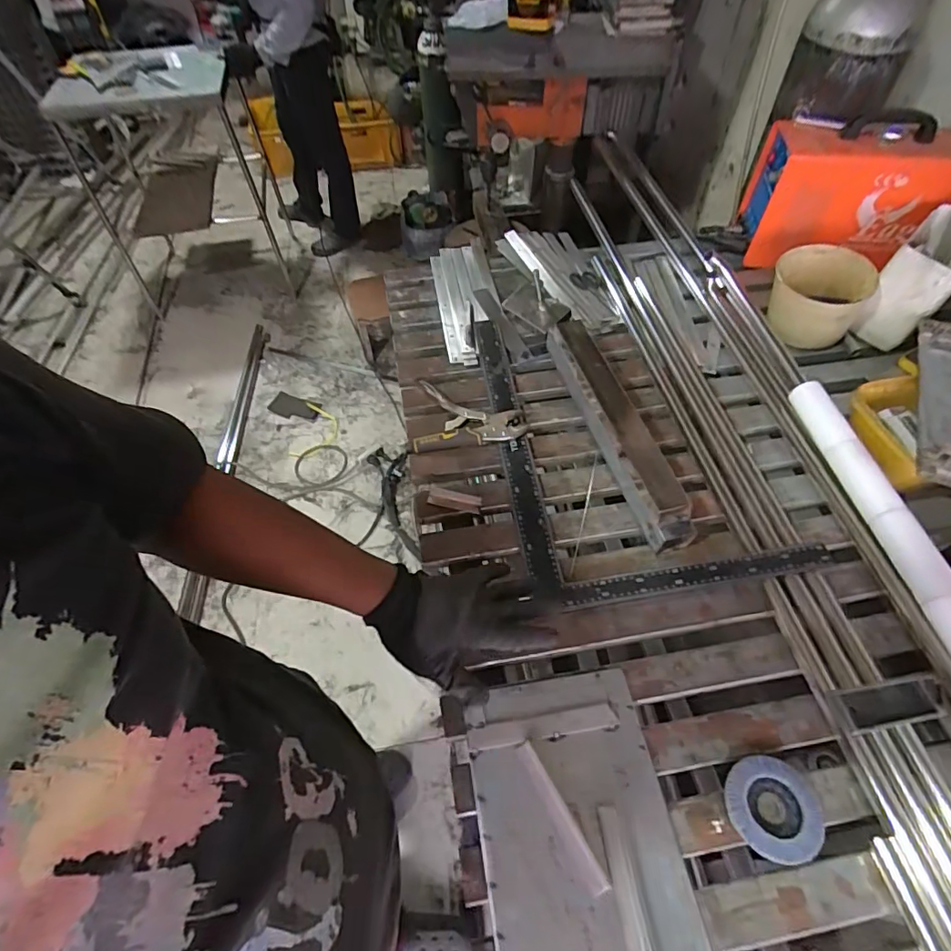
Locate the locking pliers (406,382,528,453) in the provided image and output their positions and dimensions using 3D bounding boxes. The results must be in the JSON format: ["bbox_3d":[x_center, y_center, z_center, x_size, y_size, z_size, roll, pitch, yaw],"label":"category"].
[{"bbox_3d":[-0.014,-0.109,0.911,0.186,0.028,0.144,-2,54,1],"label":"locking pliers"}]

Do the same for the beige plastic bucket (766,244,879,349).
[{"bbox_3d":[0.634,-0.331,0.986,0.162,0.140,0.125,29,59,19],"label":"beige plastic bucket"}]

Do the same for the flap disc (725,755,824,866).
[{"bbox_3d":[0.326,0.362,0.570,0.095,0.011,0.096,-1,54,1],"label":"flap disc"}]

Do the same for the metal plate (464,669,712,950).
[{"bbox_3d":[0.114,0.409,0.537,0.202,0.012,0.376,-8,55,-4],"label":"metal plate"}]

